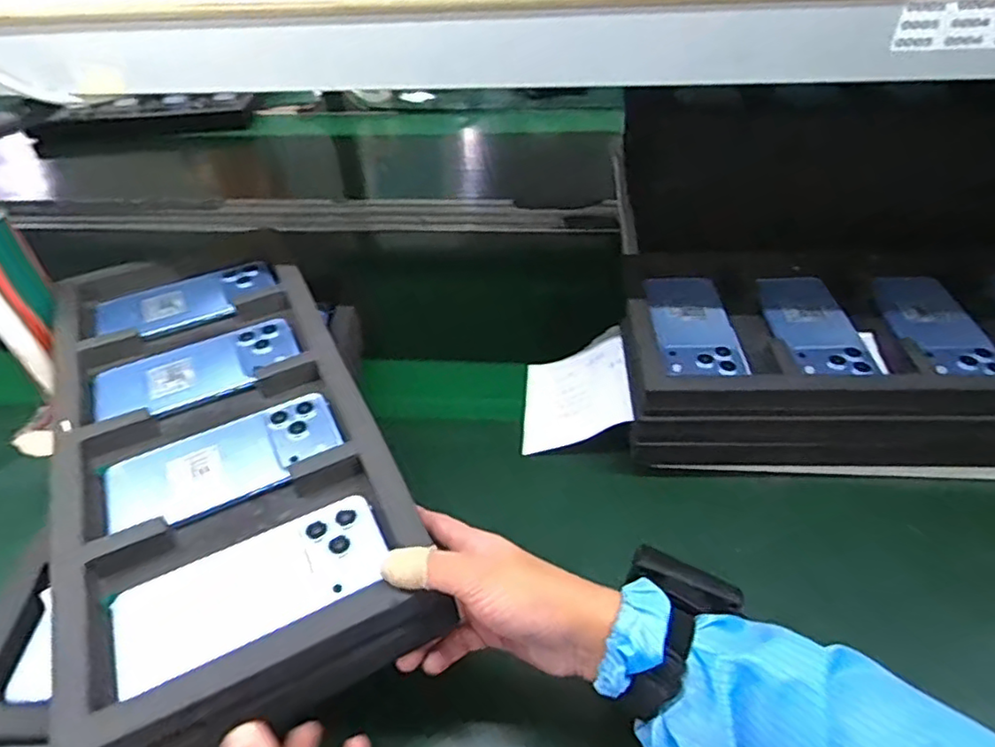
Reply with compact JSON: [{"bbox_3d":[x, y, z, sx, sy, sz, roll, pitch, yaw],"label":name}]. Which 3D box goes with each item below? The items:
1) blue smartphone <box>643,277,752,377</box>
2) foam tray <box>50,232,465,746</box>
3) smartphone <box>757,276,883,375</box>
[{"bbox_3d":[0.185,-0.050,0.607,0.070,0.010,0.146,-3,43,1],"label":"blue smartphone"},{"bbox_3d":[-0.218,0.031,0.503,0.219,0.046,0.466,-21,48,-17],"label":"foam tray"},{"bbox_3d":[0.286,-0.047,0.582,0.066,0.008,0.134,-10,48,8],"label":"smartphone"}]

